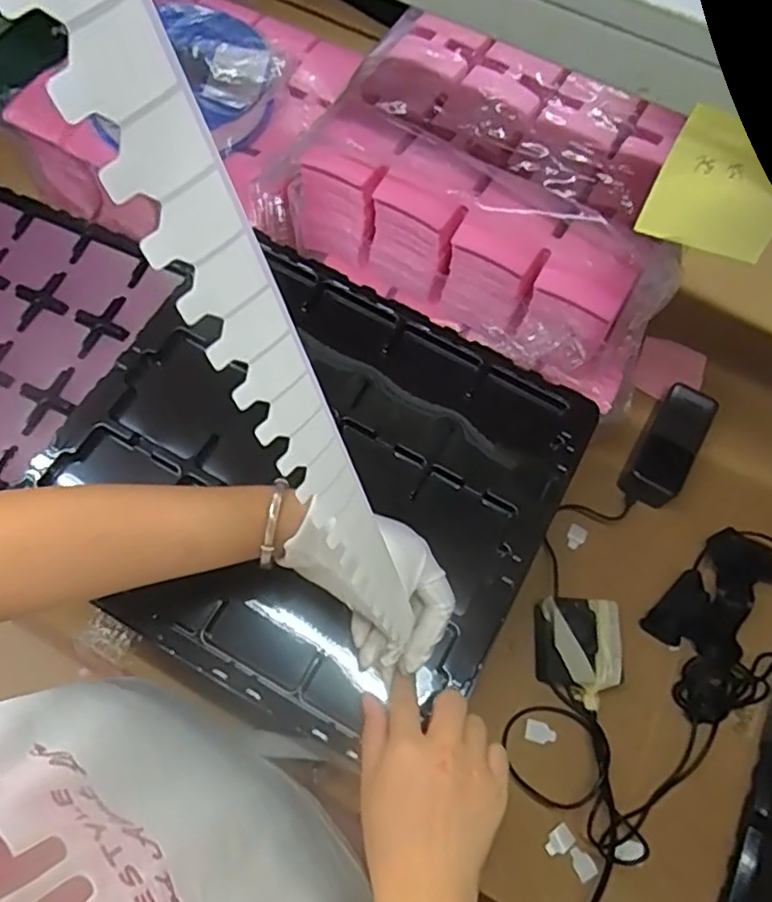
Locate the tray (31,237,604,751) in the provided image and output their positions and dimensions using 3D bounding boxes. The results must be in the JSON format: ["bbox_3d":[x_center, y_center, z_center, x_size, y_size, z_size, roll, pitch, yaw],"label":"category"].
[{"bbox_3d":[-0.052,0.020,0.509,0.354,0.035,0.340,26,70,8],"label":"tray"}]

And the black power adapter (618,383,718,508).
[{"bbox_3d":[0.307,-0.007,0.694,0.056,0.035,0.132,28,70,8],"label":"black power adapter"}]

